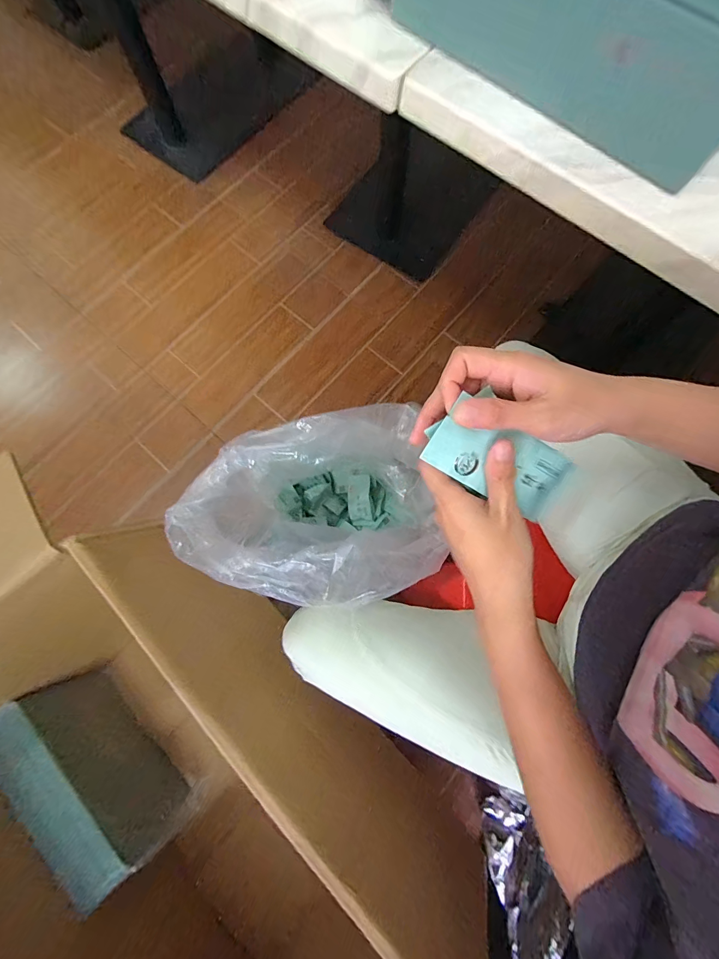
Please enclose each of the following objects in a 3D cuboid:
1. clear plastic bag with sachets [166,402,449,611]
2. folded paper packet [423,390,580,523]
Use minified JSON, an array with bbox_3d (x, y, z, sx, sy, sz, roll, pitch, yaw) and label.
[{"bbox_3d":[-0.075,0.076,0.675,0.359,0.418,0.260,-14,77,-3],"label":"clear plastic bag with sachets"},{"bbox_3d":[0.102,-0.013,0.275,0.105,0.004,0.052,27,105,-12],"label":"folded paper packet"}]

